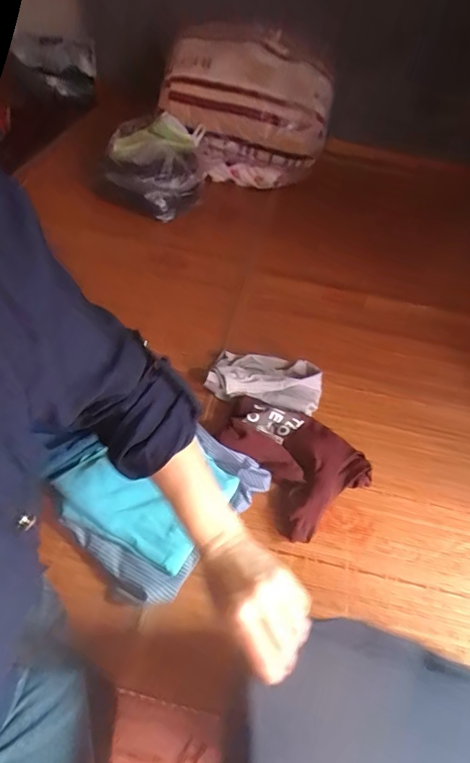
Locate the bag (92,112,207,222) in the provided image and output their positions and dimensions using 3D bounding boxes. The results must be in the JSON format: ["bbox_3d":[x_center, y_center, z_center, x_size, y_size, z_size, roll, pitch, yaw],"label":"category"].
[{"bbox_3d":[-0.223,-0.579,1.204,0.254,0.176,0.287,10,47,-1],"label":"bag"}]

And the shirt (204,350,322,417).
[{"bbox_3d":[0.059,0.000,0.836,0.202,0.058,0.123,16,48,8],"label":"shirt"}]

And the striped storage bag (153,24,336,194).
[{"bbox_3d":[0.038,-0.794,1.299,0.460,0.362,0.293,10,47,-2],"label":"striped storage bag"}]

